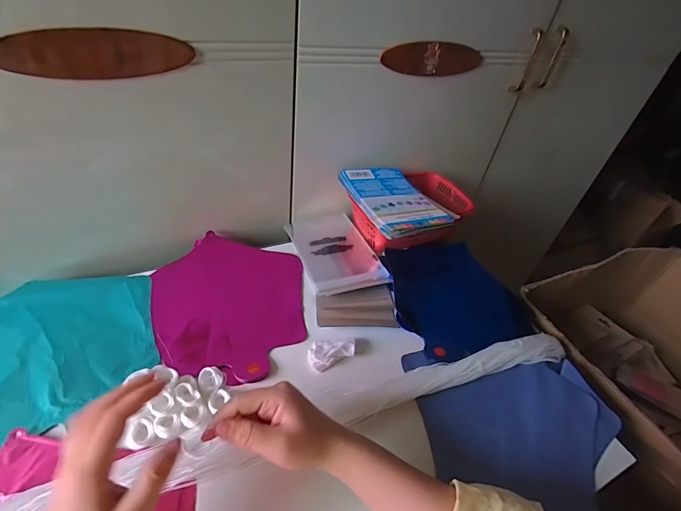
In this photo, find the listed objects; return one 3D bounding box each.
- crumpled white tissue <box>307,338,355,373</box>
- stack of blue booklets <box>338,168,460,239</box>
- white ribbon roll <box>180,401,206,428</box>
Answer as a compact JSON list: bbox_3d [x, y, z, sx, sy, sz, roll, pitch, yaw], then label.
[{"bbox_3d":[-0.012,0.120,0.453,0.058,0.017,0.039,-18,47,-26],"label":"crumpled white tissue"},{"bbox_3d":[0.086,-0.096,0.578,0.128,0.016,0.182,-14,46,-24],"label":"stack of blue booklets"},{"bbox_3d":[-0.155,0.168,0.377,0.023,0.010,0.021,4,41,-4],"label":"white ribbon roll"}]

